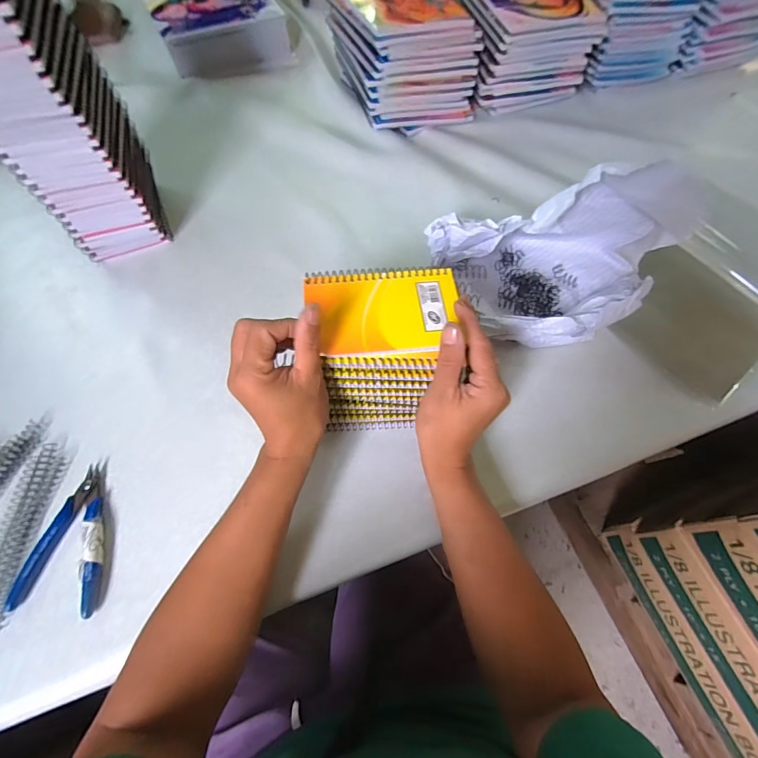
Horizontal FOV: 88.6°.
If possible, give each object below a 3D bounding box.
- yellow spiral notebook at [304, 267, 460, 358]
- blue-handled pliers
[{"bbox_3d":[0.003,-0.060,0.325,0.125,0.006,0.085,-4,65,-2],"label":"yellow spiral notebook"},{"bbox_3d":[-0.265,0.135,0.339,0.070,0.013,0.118,3,65,1],"label":"blue-handled pliers"}]

